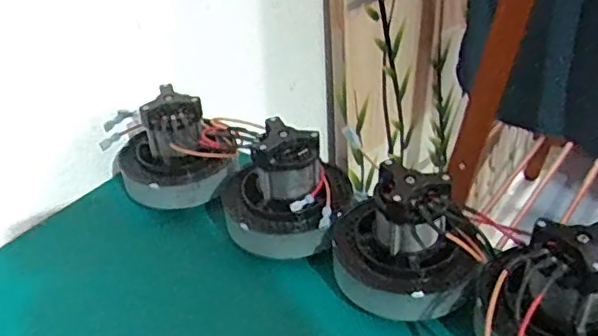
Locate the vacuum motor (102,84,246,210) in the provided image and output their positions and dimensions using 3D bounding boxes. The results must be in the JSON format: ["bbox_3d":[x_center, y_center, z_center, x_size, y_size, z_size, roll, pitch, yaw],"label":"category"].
[{"bbox_3d":[-0.142,-0.028,0.645,0.131,0.096,0.117,-12,35,-12],"label":"vacuum motor"}]

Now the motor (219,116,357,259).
[{"bbox_3d":[-0.013,0.011,0.577,0.116,0.099,0.111,-2,34,2],"label":"motor"}]

